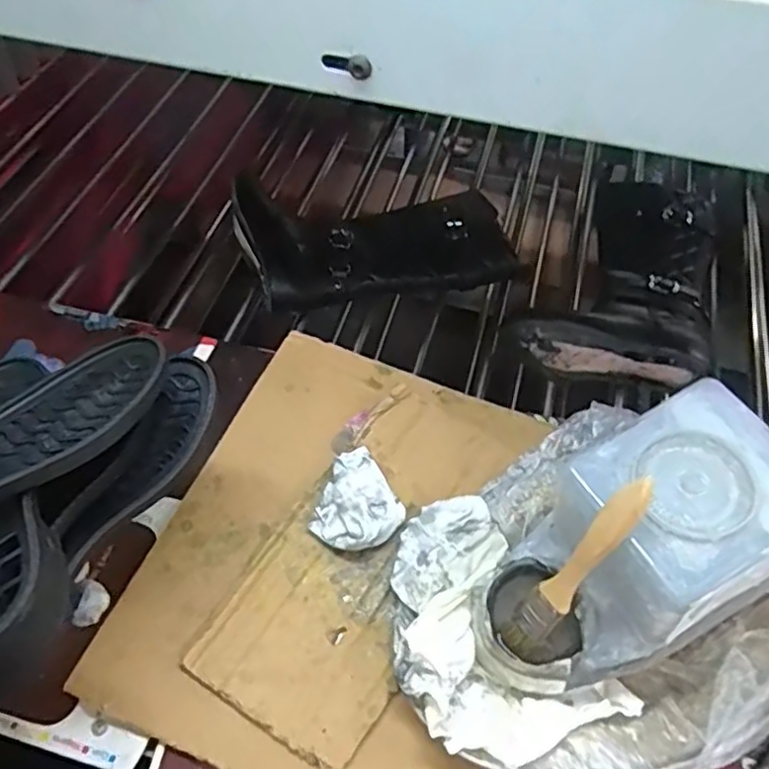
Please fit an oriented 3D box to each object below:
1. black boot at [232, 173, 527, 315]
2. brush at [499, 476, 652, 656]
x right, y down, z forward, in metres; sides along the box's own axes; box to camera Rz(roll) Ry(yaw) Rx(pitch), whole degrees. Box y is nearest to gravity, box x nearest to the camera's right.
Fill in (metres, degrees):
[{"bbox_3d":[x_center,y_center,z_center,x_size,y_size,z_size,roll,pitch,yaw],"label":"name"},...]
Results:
[{"bbox_3d":[-0.009,-0.153,0.684,0.279,0.061,0.131,-11,56,-9],"label":"black boot"},{"bbox_3d":[0.106,0.104,0.363,0.021,0.140,0.011,42,34,25],"label":"brush"}]

